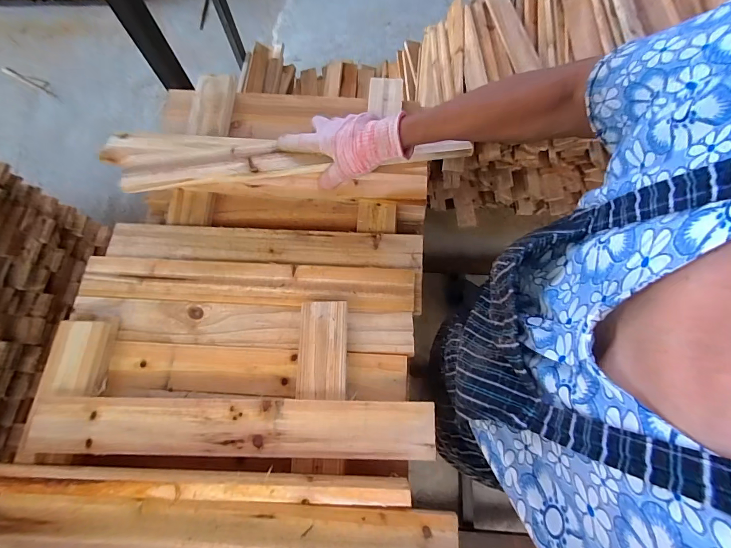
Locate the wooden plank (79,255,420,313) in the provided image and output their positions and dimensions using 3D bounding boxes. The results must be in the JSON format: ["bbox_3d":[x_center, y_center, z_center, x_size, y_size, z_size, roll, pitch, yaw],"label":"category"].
[{"bbox_3d":[-0.174,0.013,0.522,0.493,0.011,0.064,3,71,3],"label":"wooden plank"}]

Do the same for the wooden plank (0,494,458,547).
[{"bbox_3d":[-0.150,0.270,0.366,0.480,0.012,0.062,2,71,3],"label":"wooden plank"}]

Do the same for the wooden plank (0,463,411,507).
[{"bbox_3d":[-0.203,0.228,0.381,0.494,0.067,0.017,1,70,2],"label":"wooden plank"}]

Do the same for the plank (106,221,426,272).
[{"bbox_3d":[-0.158,-0.045,0.554,0.489,0.012,0.058,2,70,3],"label":"plank"}]

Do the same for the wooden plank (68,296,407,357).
[{"bbox_3d":[-0.176,0.072,0.502,0.484,0.009,0.061,2,71,3],"label":"wooden plank"}]

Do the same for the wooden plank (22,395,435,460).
[{"bbox_3d":[-0.158,0.181,0.419,0.472,0.015,0.064,0,69,2],"label":"wooden plank"}]

